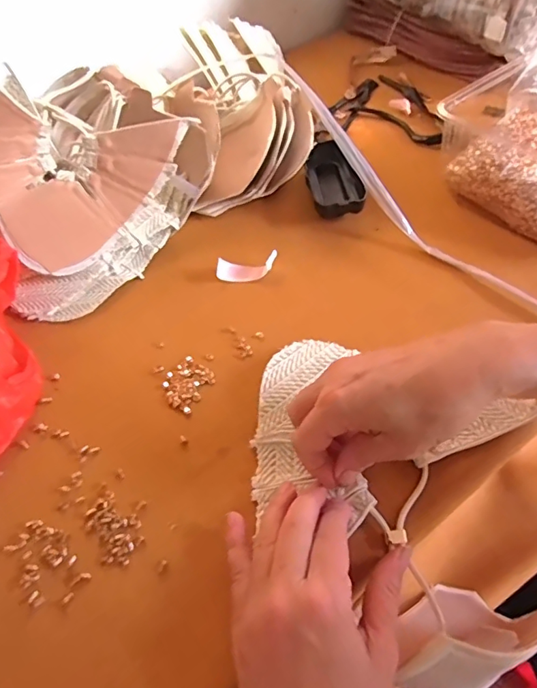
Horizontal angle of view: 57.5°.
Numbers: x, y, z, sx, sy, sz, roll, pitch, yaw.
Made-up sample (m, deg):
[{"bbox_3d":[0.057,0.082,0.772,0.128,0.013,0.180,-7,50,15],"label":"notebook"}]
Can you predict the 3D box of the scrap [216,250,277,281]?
[{"bbox_3d":[-0.020,-0.070,0.454,0.056,0.007,0.024,-7,83,4],"label":"scrap"}]

